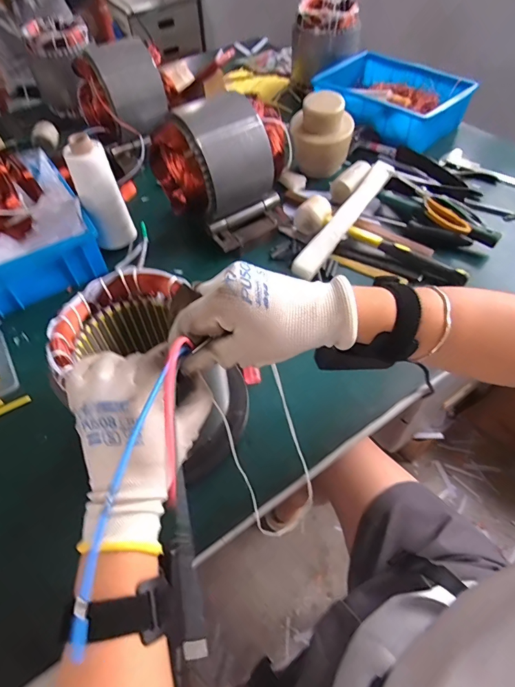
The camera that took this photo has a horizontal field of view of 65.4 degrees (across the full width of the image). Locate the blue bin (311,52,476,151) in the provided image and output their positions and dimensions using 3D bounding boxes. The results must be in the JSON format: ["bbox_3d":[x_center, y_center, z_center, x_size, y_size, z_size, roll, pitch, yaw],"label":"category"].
[{"bbox_3d":[0.294,-0.540,0.890,0.308,0.083,0.245,29,60,22],"label":"blue bin"}]

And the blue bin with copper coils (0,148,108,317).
[{"bbox_3d":[-0.394,-0.194,0.642,0.201,0.102,0.277,-30,58,-18],"label":"blue bin with copper coils"}]

